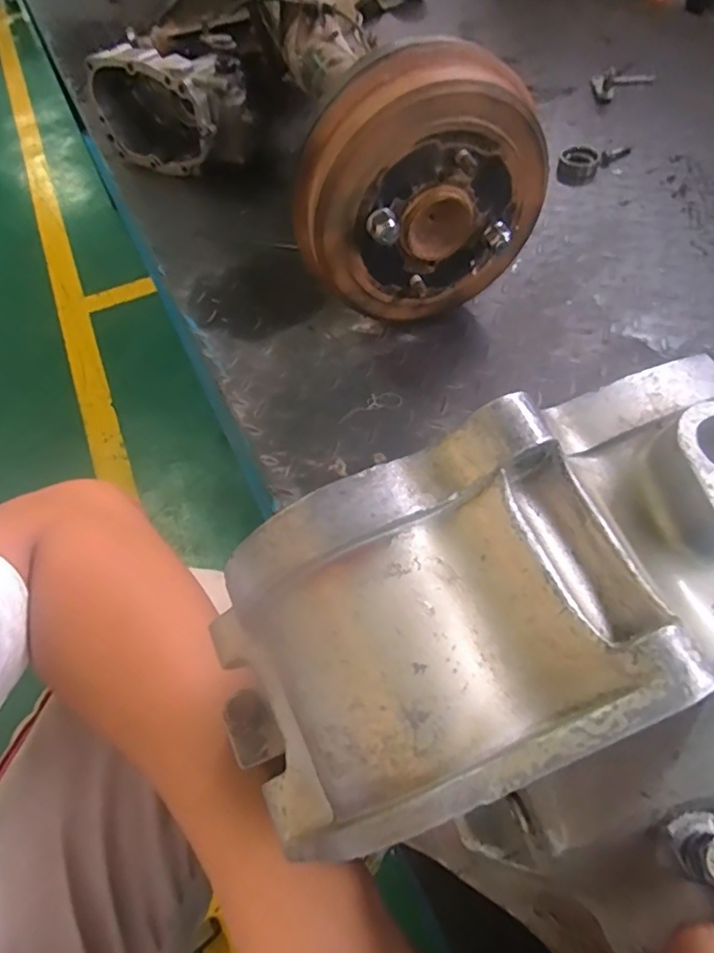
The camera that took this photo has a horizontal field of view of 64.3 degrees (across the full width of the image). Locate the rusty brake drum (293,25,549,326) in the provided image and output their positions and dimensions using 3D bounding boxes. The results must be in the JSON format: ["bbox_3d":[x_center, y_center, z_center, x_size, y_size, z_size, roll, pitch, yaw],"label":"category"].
[{"bbox_3d":[0.055,-0.235,0.486,0.208,0.192,0.079,-23,57,-12],"label":"rusty brake drum"}]

